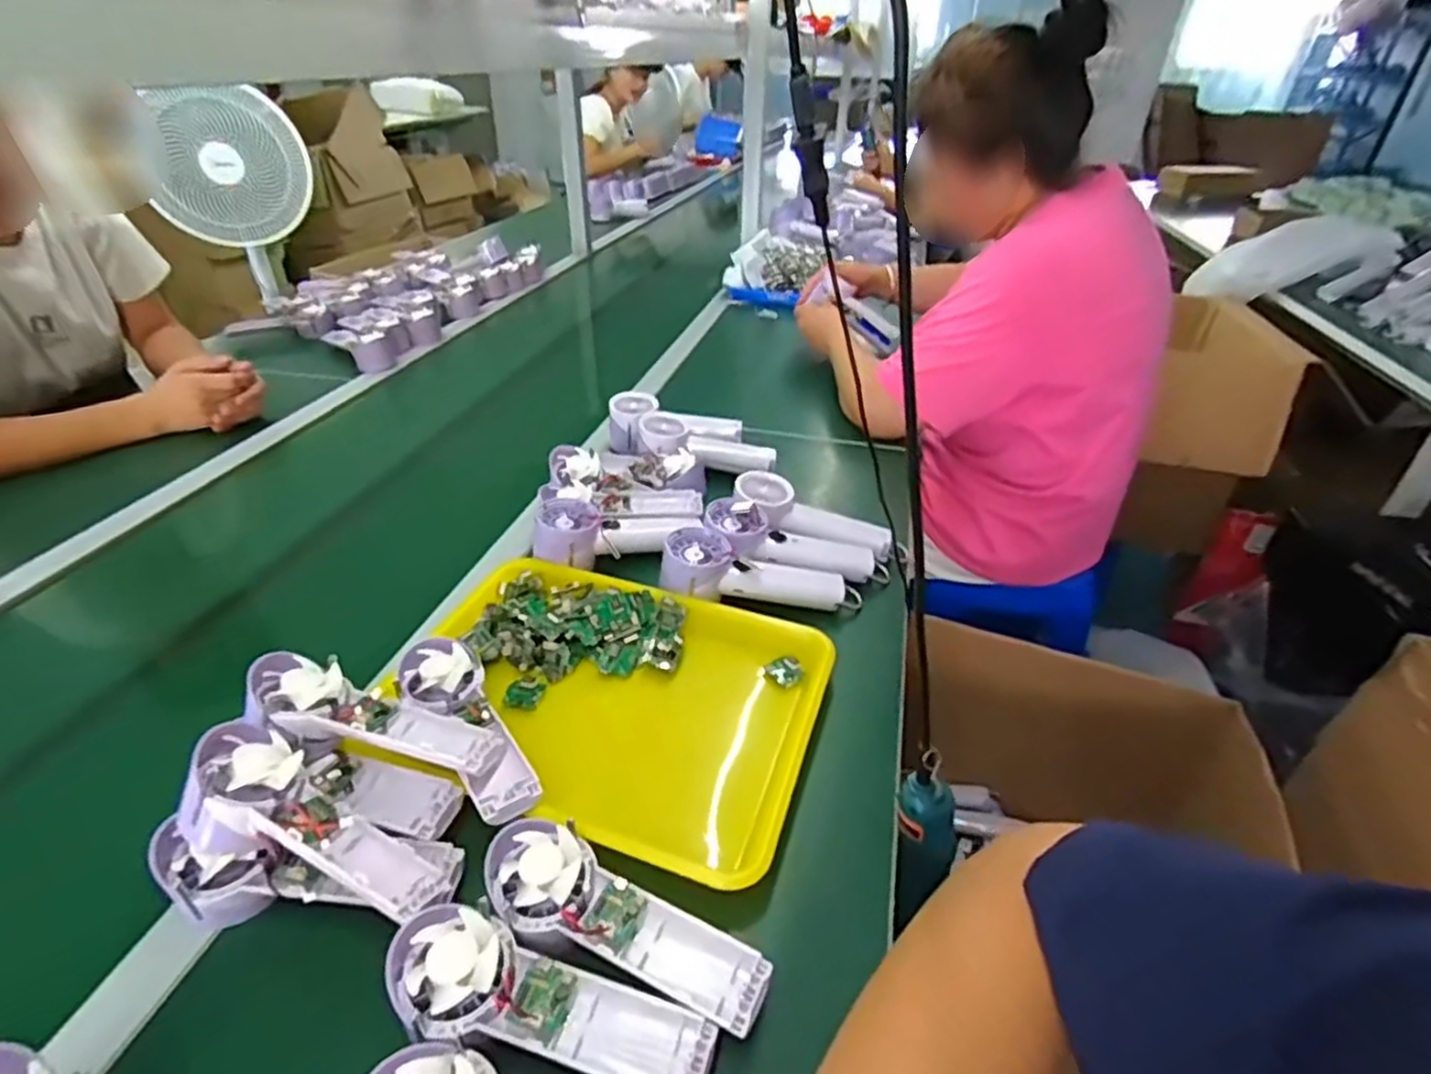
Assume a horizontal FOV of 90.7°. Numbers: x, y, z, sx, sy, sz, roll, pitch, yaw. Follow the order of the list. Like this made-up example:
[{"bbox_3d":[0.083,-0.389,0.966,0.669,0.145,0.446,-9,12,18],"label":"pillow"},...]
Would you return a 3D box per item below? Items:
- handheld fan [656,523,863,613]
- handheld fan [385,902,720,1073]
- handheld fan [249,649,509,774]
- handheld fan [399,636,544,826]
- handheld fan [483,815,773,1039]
[{"bbox_3d":[0.047,0.040,0.687,0.200,0.042,0.071,13,35,-5],"label":"handheld fan"},{"bbox_3d":[-0.087,0.247,0.378,0.173,0.035,0.058,8,36,9],"label":"handheld fan"},{"bbox_3d":[-0.236,0.126,0.493,0.172,0.052,0.063,8,36,9],"label":"handheld fan"},{"bbox_3d":[-0.186,0.142,0.522,0.063,0.036,0.179,-19,40,-25],"label":"handheld fan"},{"bbox_3d":[-0.055,0.223,0.414,0.175,0.031,0.057,17,39,21],"label":"handheld fan"}]

